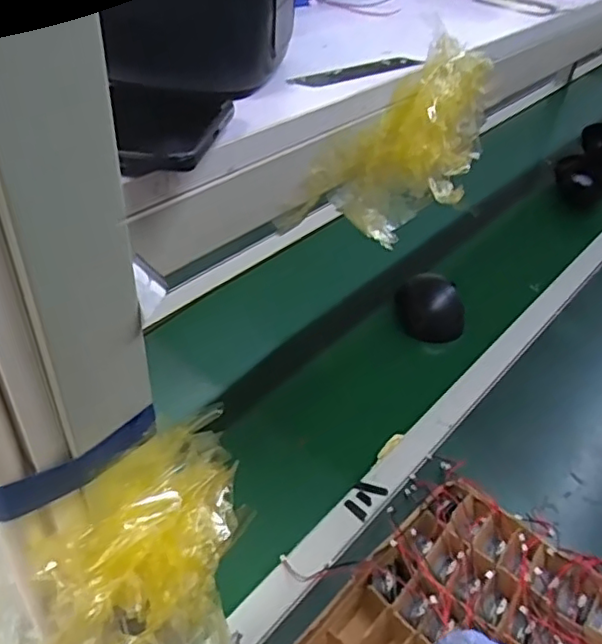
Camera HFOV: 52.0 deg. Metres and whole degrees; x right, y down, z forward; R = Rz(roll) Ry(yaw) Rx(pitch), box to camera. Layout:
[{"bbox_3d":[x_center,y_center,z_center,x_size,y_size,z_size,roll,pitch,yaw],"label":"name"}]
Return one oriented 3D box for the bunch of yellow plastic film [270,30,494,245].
[{"bbox_3d":[0.061,-0.094,0.394,0.059,0.121,0.159,35,49,30],"label":"bunch of yellow plastic film"}]

